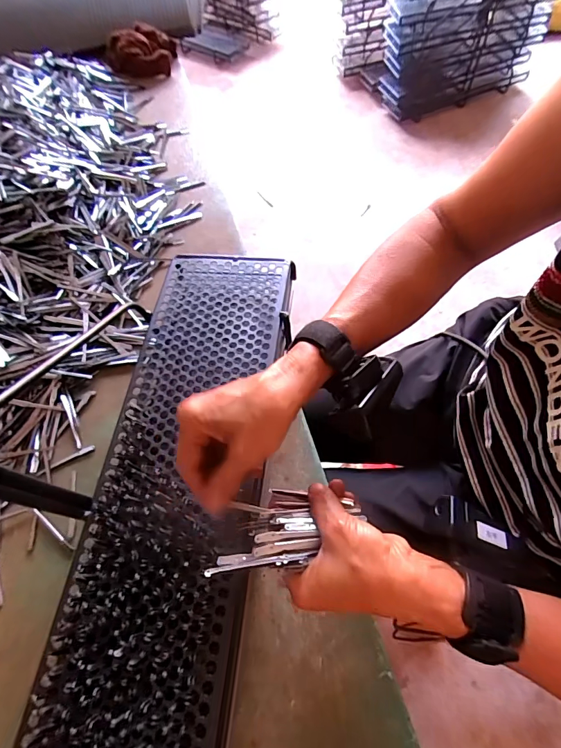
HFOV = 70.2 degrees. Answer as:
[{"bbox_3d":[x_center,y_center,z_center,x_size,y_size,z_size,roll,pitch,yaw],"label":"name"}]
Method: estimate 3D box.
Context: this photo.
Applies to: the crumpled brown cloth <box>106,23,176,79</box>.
[{"bbox_3d":[-0.263,-0.600,0.736,0.126,0.049,0.087,7,63,8],"label":"crumpled brown cloth"}]

